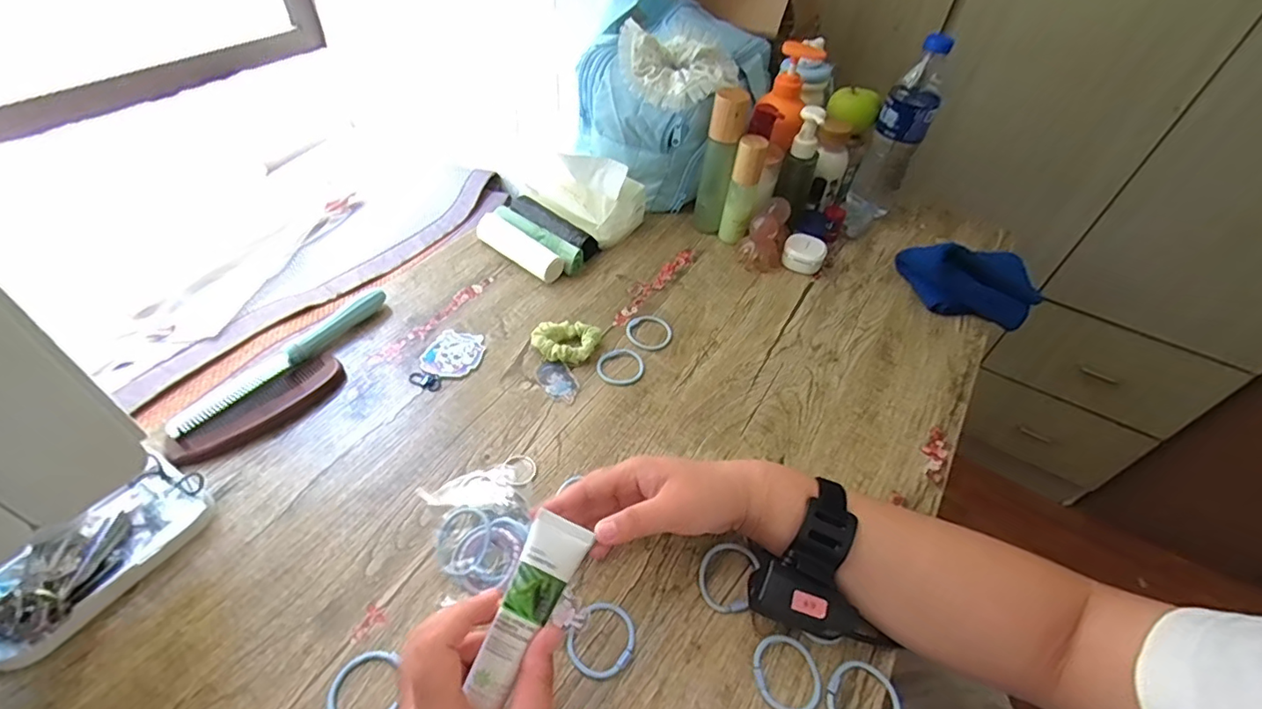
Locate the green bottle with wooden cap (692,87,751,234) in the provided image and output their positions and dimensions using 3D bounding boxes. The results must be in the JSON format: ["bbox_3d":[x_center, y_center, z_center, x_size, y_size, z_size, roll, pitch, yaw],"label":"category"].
[{"bbox_3d":[0.108,-0.232,0.676,0.039,0.177,0.032,9,47,3],"label":"green bottle with wooden cap"}]

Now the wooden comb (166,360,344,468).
[{"bbox_3d":[-0.331,0.051,0.492,0.047,0.005,0.143,34,53,23],"label":"wooden comb"}]

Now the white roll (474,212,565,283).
[{"bbox_3d":[-0.138,-0.130,0.663,0.130,0.028,0.031,34,53,24],"label":"white roll"}]

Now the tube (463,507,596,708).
[{"bbox_3d":[-0.060,0.146,0.317,0.034,0.012,0.102,21,61,14],"label":"tube"}]

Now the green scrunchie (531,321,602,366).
[{"bbox_3d":[-0.067,-0.013,0.565,0.070,0.021,0.048,-4,48,-9],"label":"green scrunchie"}]

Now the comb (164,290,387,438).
[{"bbox_3d":[-0.329,0.002,0.525,0.026,0.019,0.217,28,51,19],"label":"comb"}]

